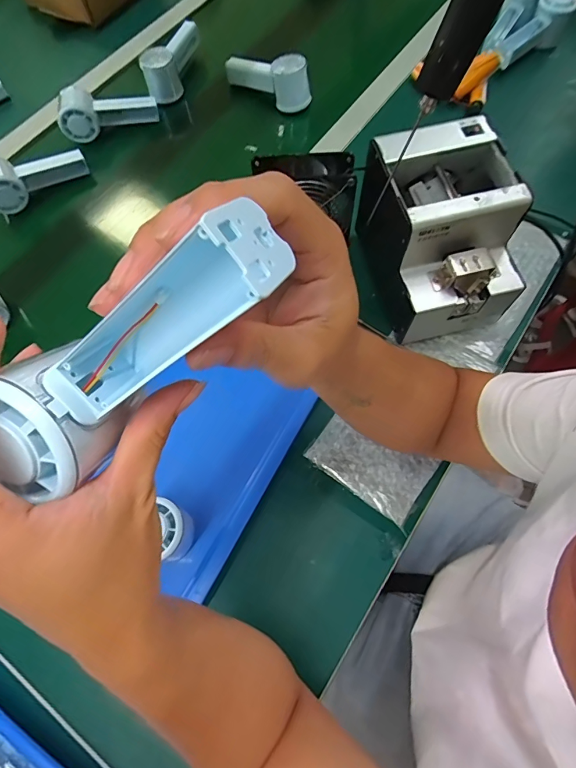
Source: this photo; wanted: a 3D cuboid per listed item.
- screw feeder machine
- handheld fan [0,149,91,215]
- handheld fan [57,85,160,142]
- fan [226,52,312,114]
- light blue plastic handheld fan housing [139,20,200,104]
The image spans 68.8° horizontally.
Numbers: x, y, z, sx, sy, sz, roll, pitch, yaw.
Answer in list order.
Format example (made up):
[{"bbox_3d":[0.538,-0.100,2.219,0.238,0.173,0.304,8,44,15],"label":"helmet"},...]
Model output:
[{"bbox_3d":[0.172,-0.162,0.465,0.128,0.143,0.166,-13,67,-2],"label":"screw feeder machine"},{"bbox_3d":[-0.382,-0.317,0.628,0.152,0.047,0.077,-31,68,-10],"label":"handheld fan"},{"bbox_3d":[-0.278,-0.429,0.663,0.147,0.067,0.048,-26,66,-29],"label":"handheld fan"},{"bbox_3d":[-0.032,-0.502,0.676,0.159,0.057,0.046,41,75,18],"label":"fan"},{"bbox_3d":[-0.194,-0.549,0.708,0.049,0.057,0.141,14,68,9],"label":"light blue plastic handheld fan housing"}]

